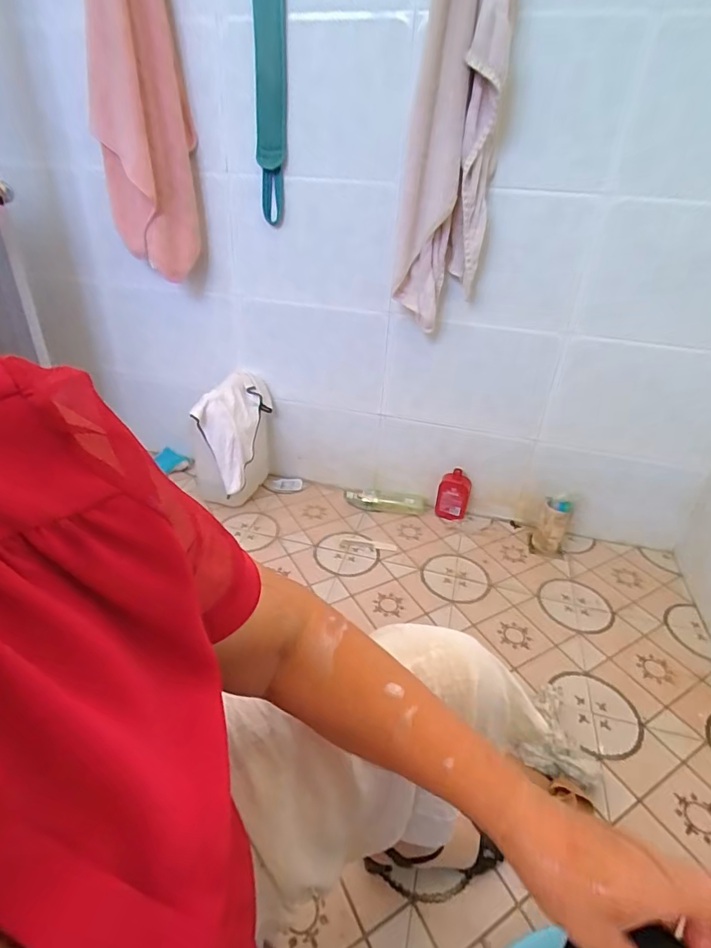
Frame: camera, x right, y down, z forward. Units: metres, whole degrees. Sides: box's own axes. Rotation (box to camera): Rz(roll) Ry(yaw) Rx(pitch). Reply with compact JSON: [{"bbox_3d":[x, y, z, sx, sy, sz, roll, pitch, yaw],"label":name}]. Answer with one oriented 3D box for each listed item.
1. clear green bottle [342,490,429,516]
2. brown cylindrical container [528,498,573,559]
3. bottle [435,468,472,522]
[{"bbox_3d":[0.098,0.089,1.477,0.260,0.051,0.069,9,32,8],"label":"clear green bottle"},{"bbox_3d":[0.551,0.143,1.336,0.090,0.156,0.097,16,33,19],"label":"brown cylindrical container"},{"bbox_3d":[0.292,0.069,1.433,0.097,0.149,0.055,14,33,16],"label":"bottle"}]

